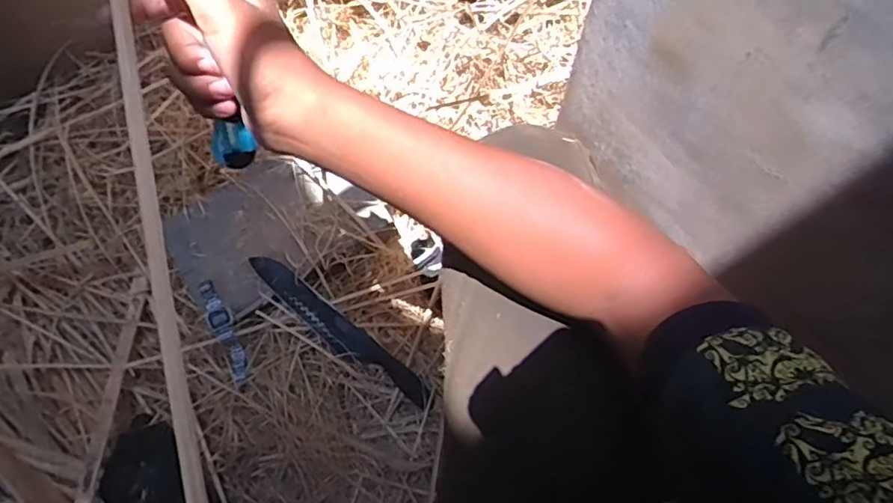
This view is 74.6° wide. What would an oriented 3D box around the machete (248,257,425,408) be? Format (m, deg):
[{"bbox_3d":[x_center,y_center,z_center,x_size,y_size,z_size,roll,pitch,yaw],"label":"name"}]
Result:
[{"bbox_3d":[-0.148,0.108,0.804,0.293,0.025,0.045,39,70,-1],"label":"machete"}]

